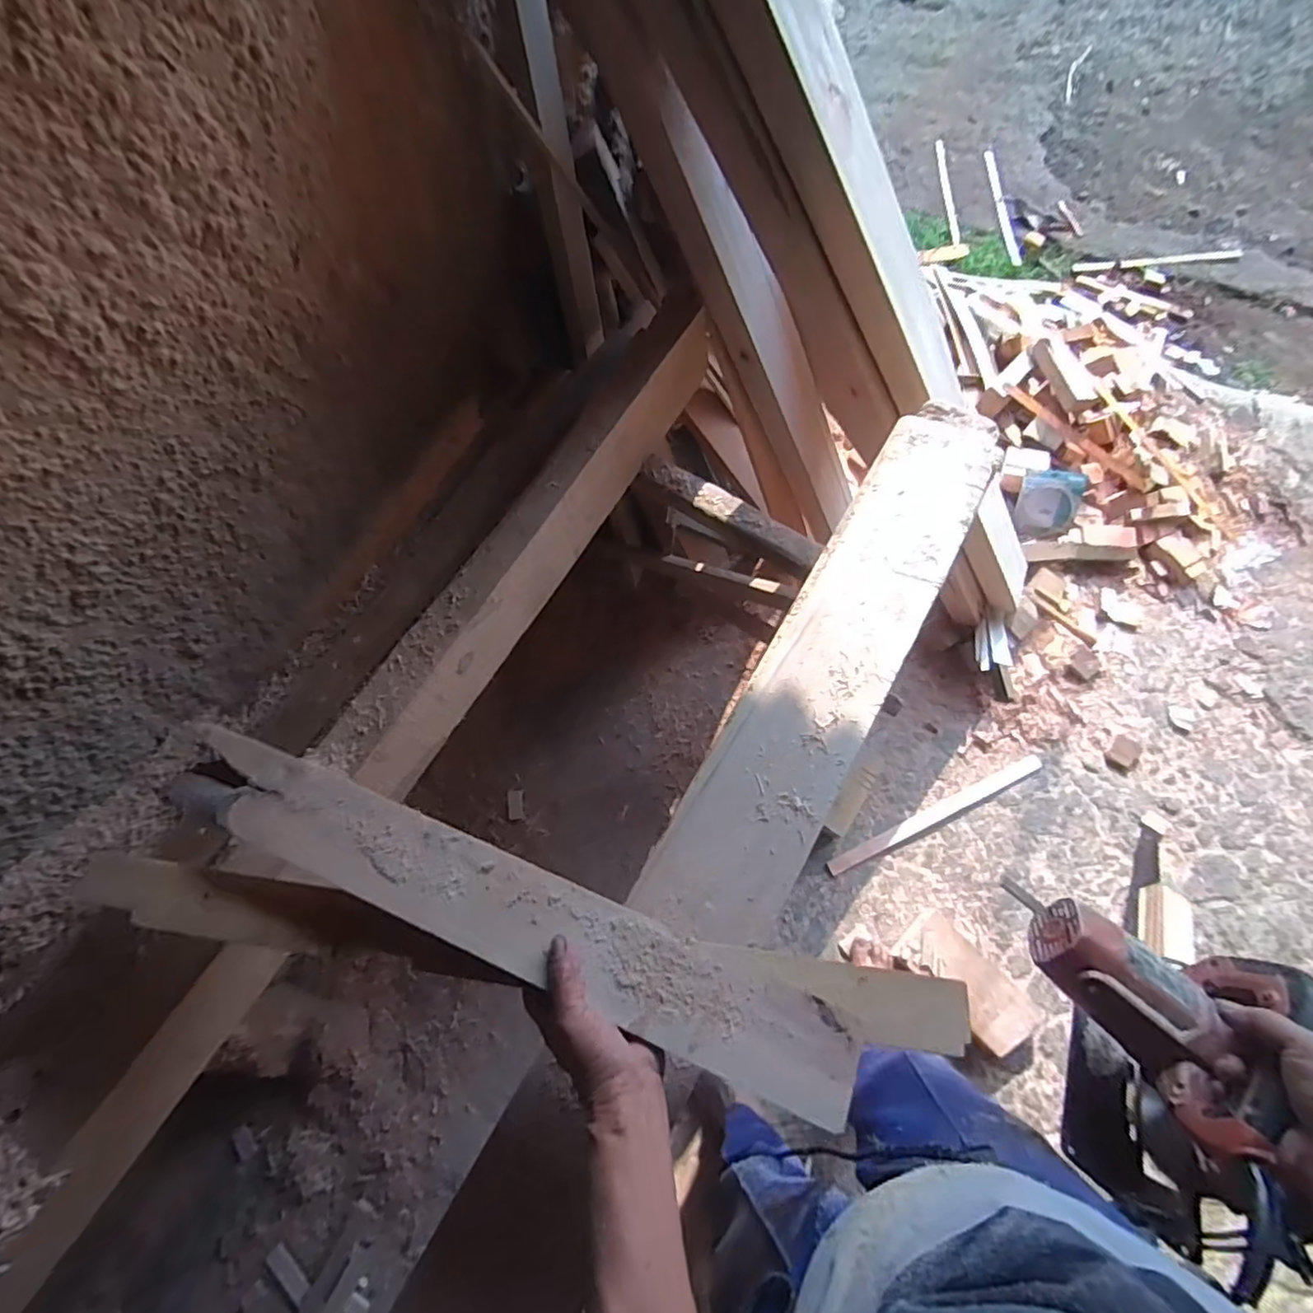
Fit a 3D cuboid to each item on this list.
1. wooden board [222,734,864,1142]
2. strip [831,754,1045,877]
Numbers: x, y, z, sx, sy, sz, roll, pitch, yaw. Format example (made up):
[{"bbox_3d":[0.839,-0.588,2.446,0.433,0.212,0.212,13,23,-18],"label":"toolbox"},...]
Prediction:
[{"bbox_3d":[-0.125,0.210,0.518,0.578,0.014,0.080,21,69,11],"label":"wooden board"},{"bbox_3d":[0.592,0.335,1.311,0.512,0.019,0.038,-25,68,-8],"label":"strip"}]

